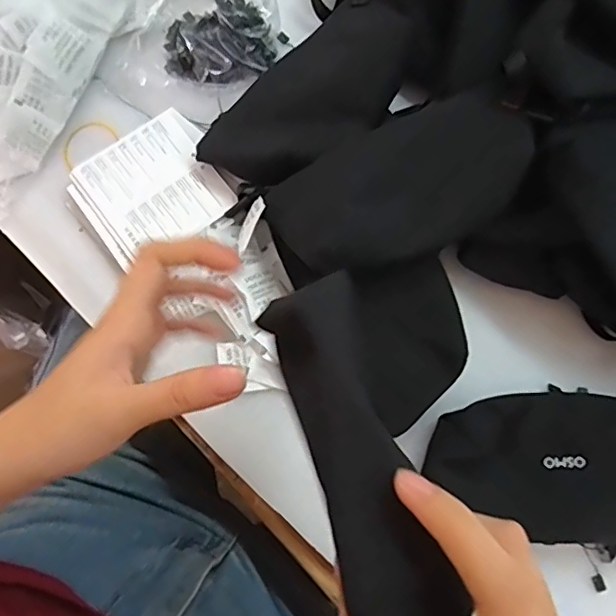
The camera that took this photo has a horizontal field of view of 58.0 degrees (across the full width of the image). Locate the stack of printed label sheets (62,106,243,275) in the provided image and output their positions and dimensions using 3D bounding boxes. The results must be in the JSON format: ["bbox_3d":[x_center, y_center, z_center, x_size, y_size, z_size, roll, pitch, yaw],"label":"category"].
[{"bbox_3d":[-0.122,-0.094,0.439,0.110,0.014,0.101,-34,80,-8],"label":"stack of printed label sheets"}]

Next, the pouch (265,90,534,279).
[{"bbox_3d":[0.068,-0.083,0.388,0.176,0.036,0.095,-27,78,-6],"label":"pouch"}]

